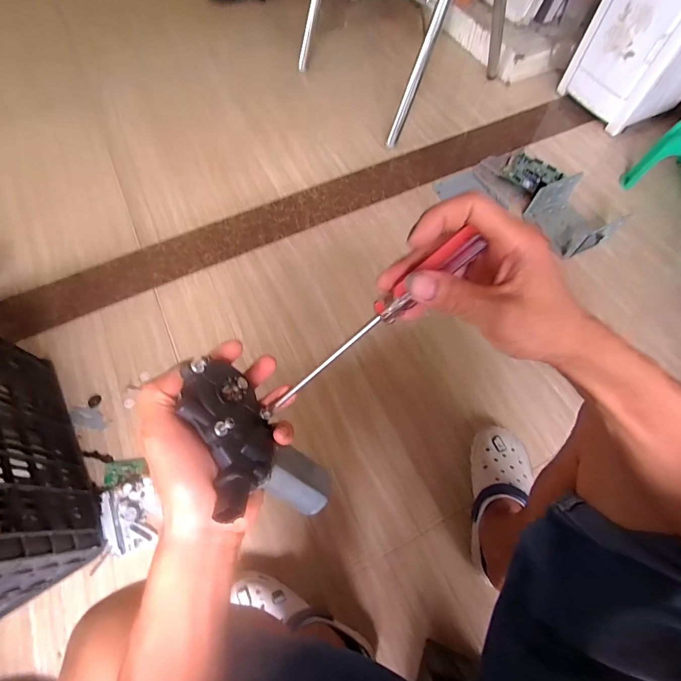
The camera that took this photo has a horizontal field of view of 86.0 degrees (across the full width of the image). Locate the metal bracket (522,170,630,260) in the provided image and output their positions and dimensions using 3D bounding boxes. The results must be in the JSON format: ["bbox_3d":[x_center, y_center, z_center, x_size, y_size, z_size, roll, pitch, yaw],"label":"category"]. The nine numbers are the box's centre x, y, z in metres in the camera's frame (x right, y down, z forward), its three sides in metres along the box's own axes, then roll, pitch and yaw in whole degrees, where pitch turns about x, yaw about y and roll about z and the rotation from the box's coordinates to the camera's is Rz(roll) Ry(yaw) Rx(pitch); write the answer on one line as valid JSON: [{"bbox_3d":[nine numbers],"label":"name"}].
[{"bbox_3d":[0.586,-0.320,0.933,0.110,0.105,0.182,-23,67,-9],"label":"metal bracket"}]

